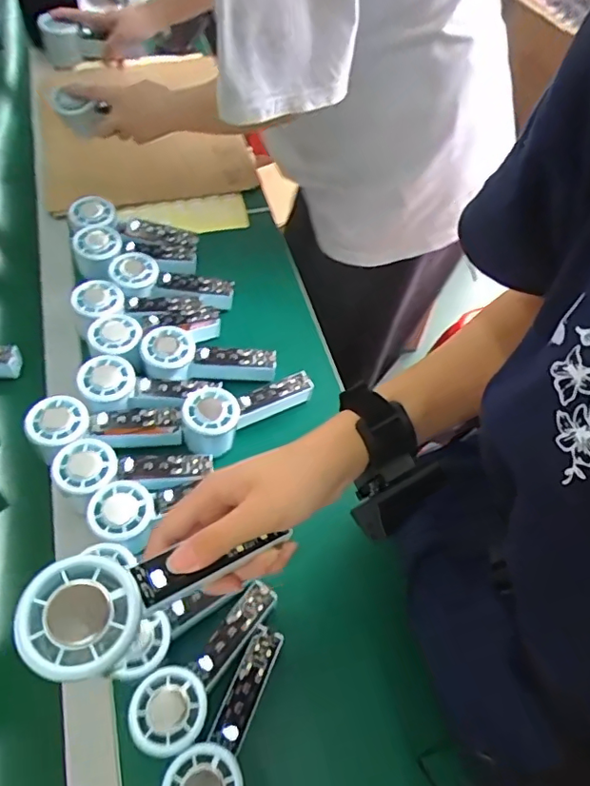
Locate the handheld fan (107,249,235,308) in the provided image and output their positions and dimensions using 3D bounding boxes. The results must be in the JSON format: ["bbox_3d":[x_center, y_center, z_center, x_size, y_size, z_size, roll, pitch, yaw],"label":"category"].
[{"bbox_3d":[-0.150,-0.139,0.663,0.146,0.026,0.058,11,55,-15],"label":"handheld fan"}]

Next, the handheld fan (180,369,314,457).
[{"bbox_3d":[-0.050,0.012,0.583,0.145,0.055,0.063,-32,64,-22],"label":"handheld fan"}]

